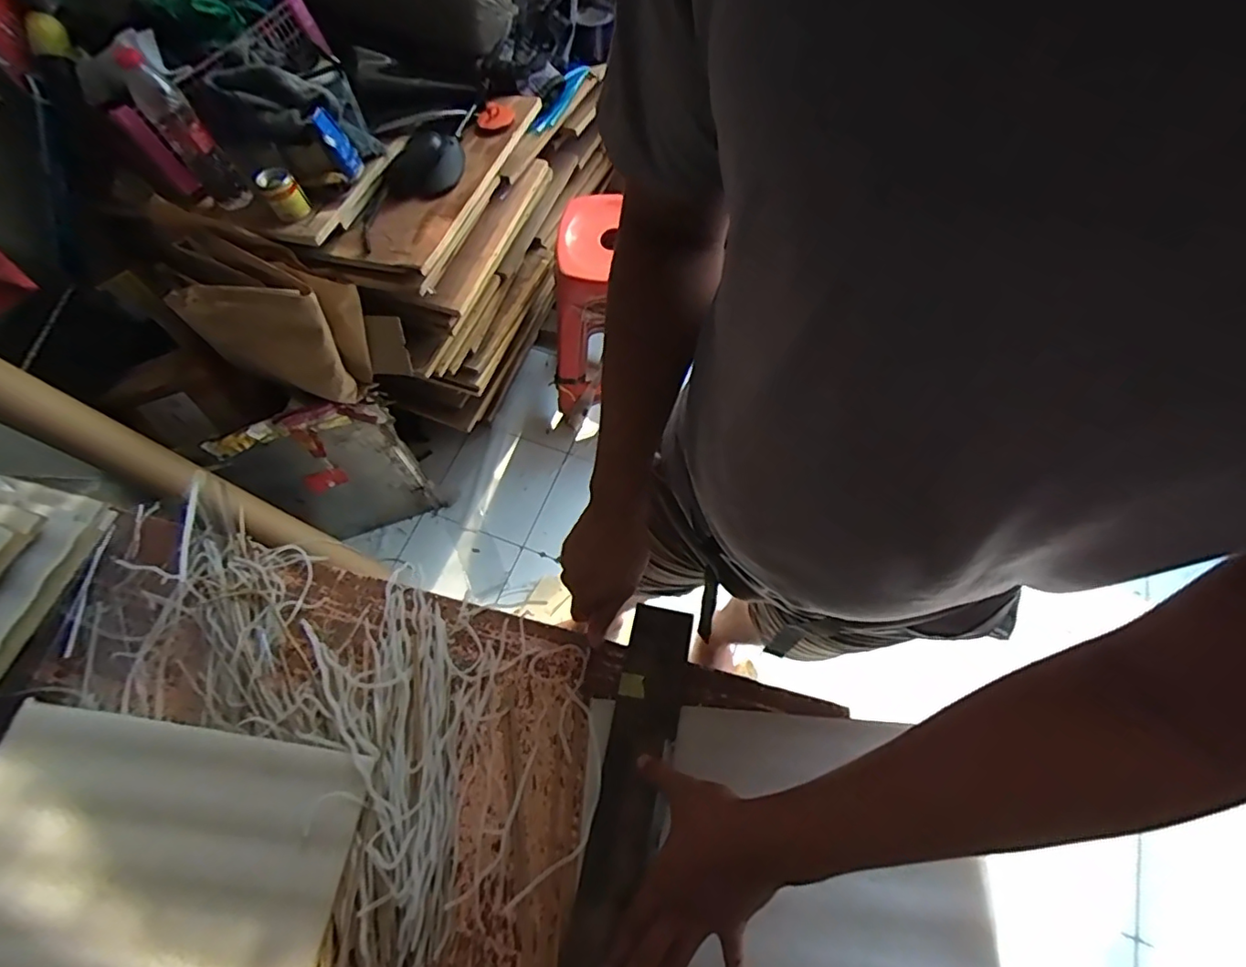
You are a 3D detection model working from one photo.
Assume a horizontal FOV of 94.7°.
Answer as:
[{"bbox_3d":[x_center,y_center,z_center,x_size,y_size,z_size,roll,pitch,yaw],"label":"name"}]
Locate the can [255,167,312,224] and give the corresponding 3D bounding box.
[{"bbox_3d":[-0.564,-0.481,0.952,0.059,0.077,0.060,-33,69,-12],"label":"can"}]

